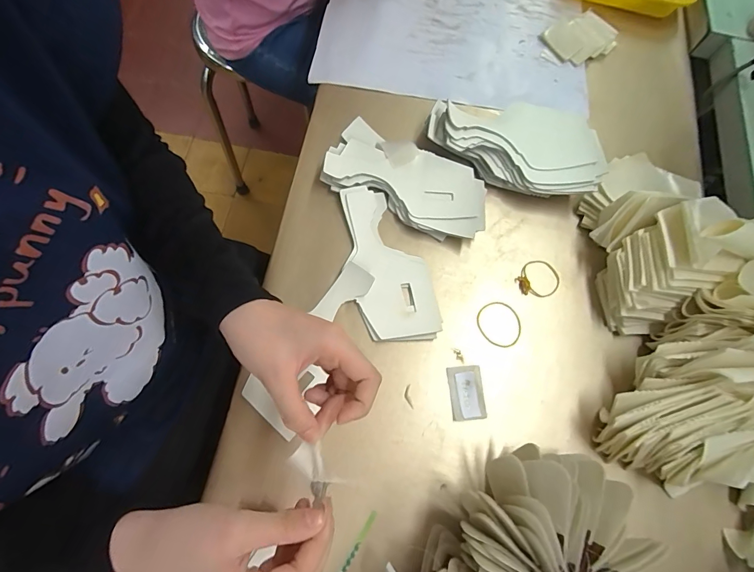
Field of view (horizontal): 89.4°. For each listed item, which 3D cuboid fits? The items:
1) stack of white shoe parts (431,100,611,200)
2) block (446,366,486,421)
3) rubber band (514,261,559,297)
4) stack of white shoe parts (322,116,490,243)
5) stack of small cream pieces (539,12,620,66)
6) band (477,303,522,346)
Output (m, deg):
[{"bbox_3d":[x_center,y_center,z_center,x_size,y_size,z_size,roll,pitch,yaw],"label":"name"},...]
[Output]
[{"bbox_3d":[0.167,-0.177,0.473,0.208,0.044,0.113,17,72,3],"label":"stack of white shoe parts"},{"bbox_3d":[0.094,0.112,0.398,0.034,0.006,0.053,-4,72,-3],"label":"block"},{"bbox_3d":[0.190,-0.007,0.446,0.045,0.009,0.050,38,75,10],"label":"rubber band"},{"bbox_3d":[0.038,-0.127,0.463,0.195,0.025,0.097,25,73,6],"label":"stack of white shoe parts"},{"bbox_3d":[0.292,-0.357,0.554,0.108,0.019,0.069,-23,74,-9],"label":"stack of small cream pieces"},{"bbox_3d":[0.138,0.043,0.425,0.048,0.004,0.052,1,72,-2],"label":"band"}]

